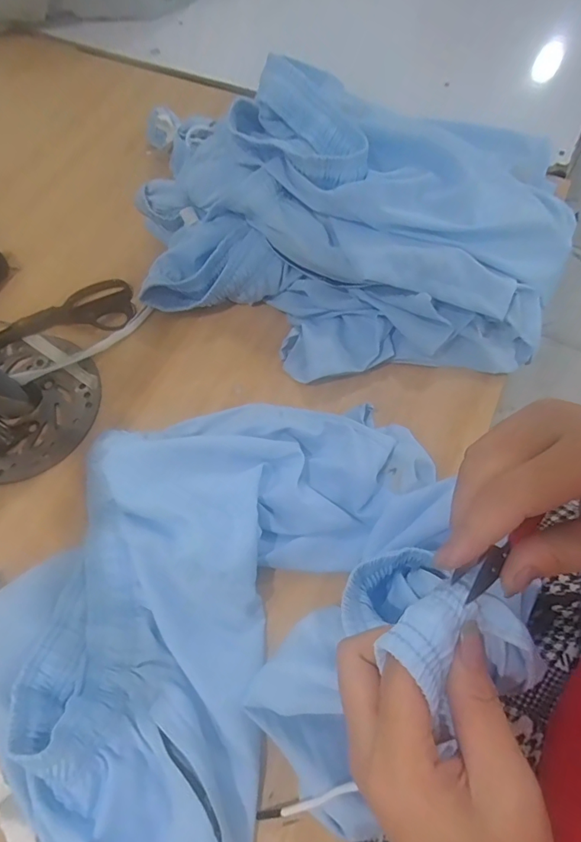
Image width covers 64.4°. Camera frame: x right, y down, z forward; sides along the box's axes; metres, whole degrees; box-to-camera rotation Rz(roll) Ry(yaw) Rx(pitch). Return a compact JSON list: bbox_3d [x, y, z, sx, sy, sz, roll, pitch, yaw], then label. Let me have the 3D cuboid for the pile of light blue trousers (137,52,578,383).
[{"bbox_3d":[0.080,-0.248,0.546,0.502,0.153,0.387,10,66,6],"label":"pile of light blue trousers"}]

